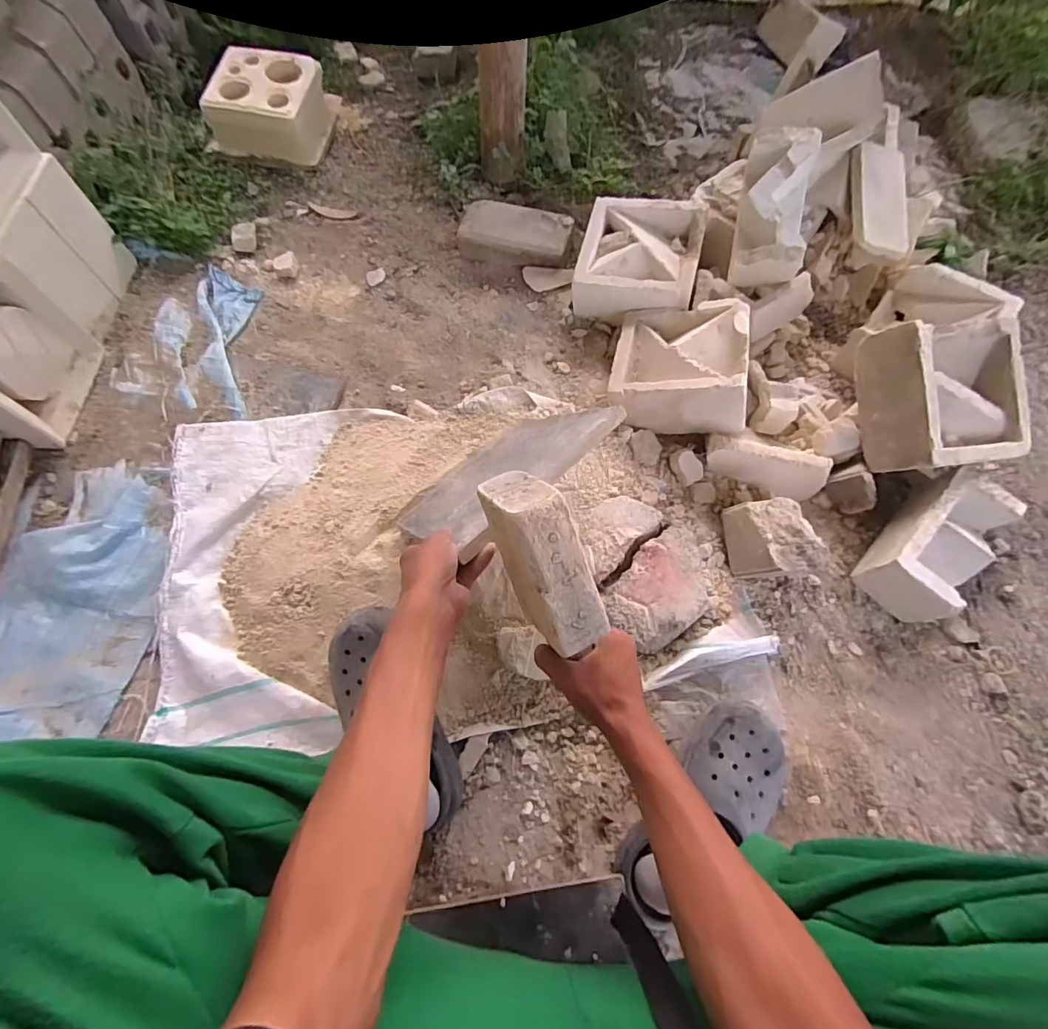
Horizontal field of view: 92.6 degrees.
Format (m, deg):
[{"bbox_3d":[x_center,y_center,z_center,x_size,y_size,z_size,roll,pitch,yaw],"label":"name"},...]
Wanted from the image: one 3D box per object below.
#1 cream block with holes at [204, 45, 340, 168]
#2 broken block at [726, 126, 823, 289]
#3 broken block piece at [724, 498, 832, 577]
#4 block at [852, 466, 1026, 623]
[{"bbox_3d":[-0.556,-0.894,1.097,0.226,0.107,0.222,7,69,3],"label":"cream block with holes"},{"bbox_3d":[0.401,-0.478,0.806,0.095,0.111,0.210,5,97,3],"label":"broken block"},{"bbox_3d":[0.348,0.036,0.713,0.088,0.092,0.112,-6,69,-2],"label":"broken block piece"},{"bbox_3d":[0.586,0.042,0.713,0.103,0.091,0.198,41,75,15],"label":"block"}]

